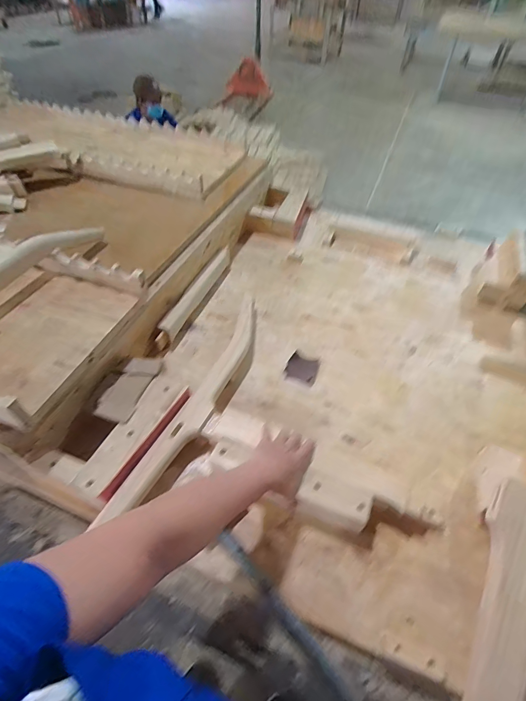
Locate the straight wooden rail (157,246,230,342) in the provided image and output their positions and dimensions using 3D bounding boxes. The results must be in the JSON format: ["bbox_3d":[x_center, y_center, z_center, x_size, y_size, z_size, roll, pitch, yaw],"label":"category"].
[{"bbox_3d":[-0.173,-0.177,1.005,0.028,0.058,0.382,16,51,13],"label":"straight wooden rail"}]

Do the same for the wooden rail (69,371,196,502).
[{"bbox_3d":[-0.232,0.149,0.665,0.076,0.023,0.252,20,52,16],"label":"wooden rail"}]

